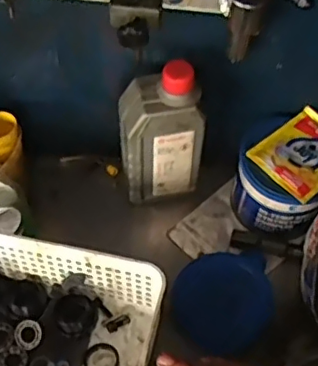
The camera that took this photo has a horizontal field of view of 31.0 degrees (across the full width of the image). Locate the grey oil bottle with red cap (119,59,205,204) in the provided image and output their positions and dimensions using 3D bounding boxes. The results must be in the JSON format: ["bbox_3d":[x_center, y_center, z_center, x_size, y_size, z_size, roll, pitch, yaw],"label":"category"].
[{"bbox_3d":[0.001,-0.050,0.596,0.085,0.168,0.048,-3,54,-3],"label":"grey oil bottle with red cap"}]

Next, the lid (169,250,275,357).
[{"bbox_3d":[0.065,0.121,0.595,0.101,0.020,0.099,2,53,-3],"label":"lid"}]

